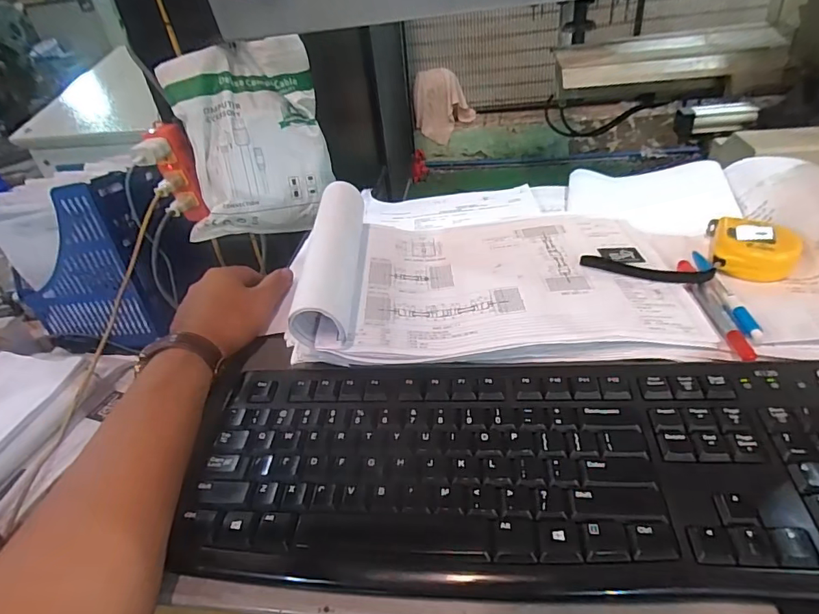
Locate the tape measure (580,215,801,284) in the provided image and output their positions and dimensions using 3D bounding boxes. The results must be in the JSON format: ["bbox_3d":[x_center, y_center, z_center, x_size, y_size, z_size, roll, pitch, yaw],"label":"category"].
[{"bbox_3d":[0.246,-0.036,0.422,0.168,0.033,0.083,-20,39,-16],"label":"tape measure"}]

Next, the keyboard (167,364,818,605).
[{"bbox_3d":[0.064,0.096,0.299,0.407,0.024,0.147,-3,37,8],"label":"keyboard"}]

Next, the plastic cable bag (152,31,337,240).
[{"bbox_3d":[-0.212,-0.225,0.672,0.204,0.240,0.048,-11,9,-21],"label":"plastic cable bag"}]

